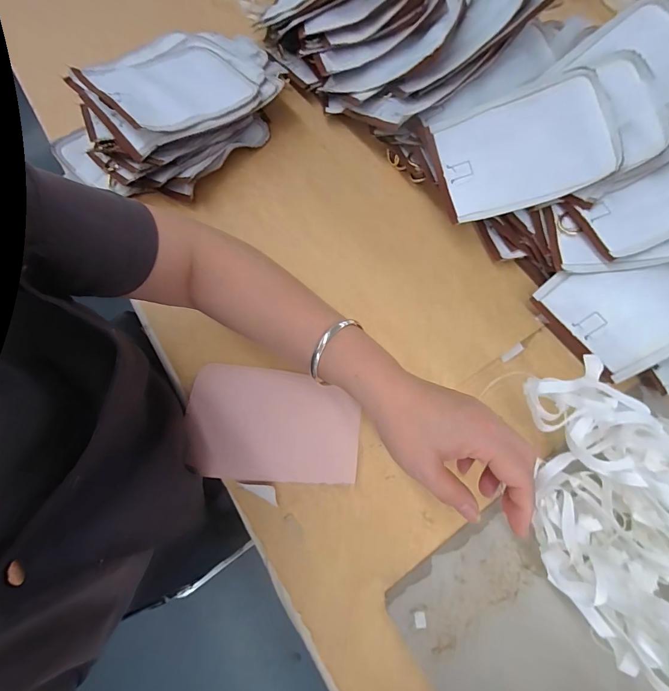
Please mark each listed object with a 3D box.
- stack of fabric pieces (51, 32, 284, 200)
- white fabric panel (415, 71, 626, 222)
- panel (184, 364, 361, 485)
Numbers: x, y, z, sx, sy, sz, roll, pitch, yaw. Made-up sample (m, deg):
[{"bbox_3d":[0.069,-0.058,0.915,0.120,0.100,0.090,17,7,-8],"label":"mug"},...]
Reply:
[{"bbox_3d":[-0.198,-0.320,0.489,0.179,0.097,0.285,36,72,11],"label":"stack of fabric pieces"},{"bbox_3d":[0.205,-0.219,0.415,0.175,0.015,0.129,-13,84,16],"label":"white fabric panel"},{"bbox_3d":[-0.063,0.079,0.378,0.171,0.004,0.110,4,70,1],"label":"panel"}]

